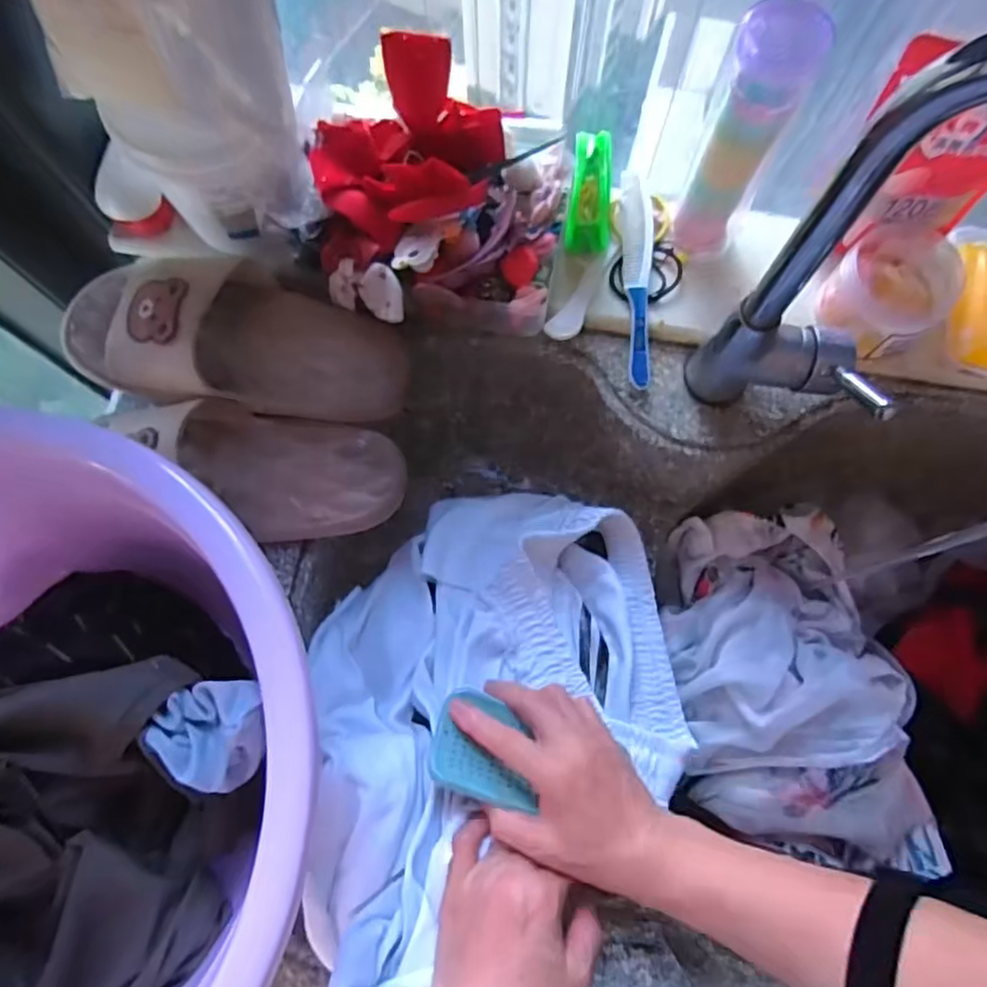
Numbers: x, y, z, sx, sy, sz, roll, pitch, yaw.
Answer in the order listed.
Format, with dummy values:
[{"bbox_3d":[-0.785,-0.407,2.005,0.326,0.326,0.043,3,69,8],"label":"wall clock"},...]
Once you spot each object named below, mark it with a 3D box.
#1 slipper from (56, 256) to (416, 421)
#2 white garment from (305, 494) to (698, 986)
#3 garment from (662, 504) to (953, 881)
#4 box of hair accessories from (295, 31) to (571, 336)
[{"bbox_3d":[-0.190,-0.119,0.487,0.249,0.059,0.106,10,76,-11],"label":"slipper"},{"bbox_3d":[0.008,0.156,0.474,0.281,0.139,0.338,-9,76,-1],"label":"white garment"},{"bbox_3d":[0.266,0.163,0.557,0.204,0.091,0.303,-7,76,0],"label":"garment"},{"bbox_3d":[-0.043,-0.220,0.483,0.186,0.118,0.163,10,76,4],"label":"box of hair accessories"}]

